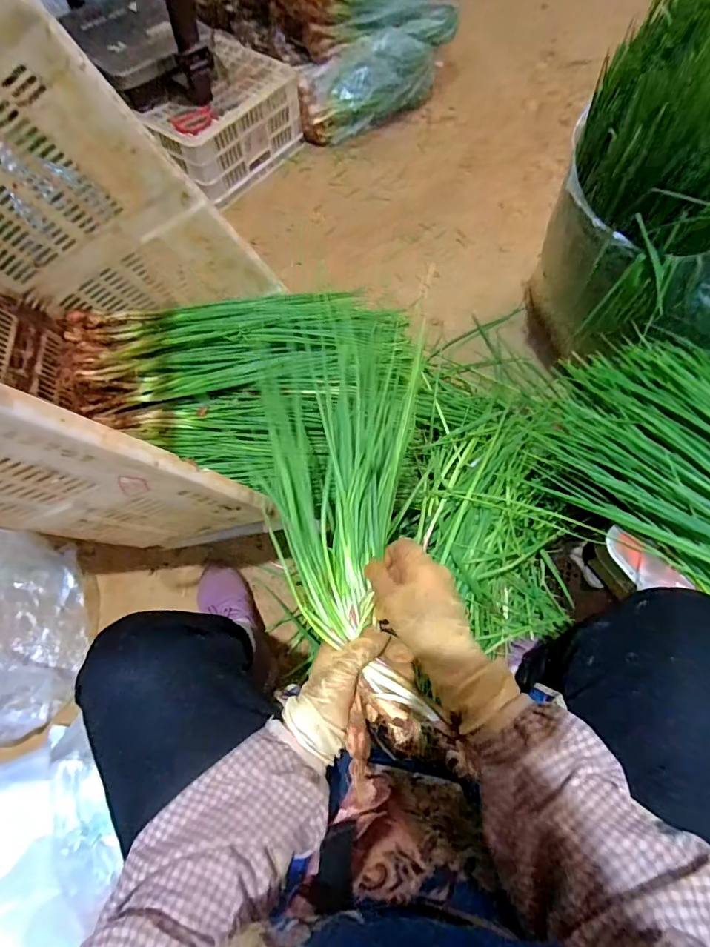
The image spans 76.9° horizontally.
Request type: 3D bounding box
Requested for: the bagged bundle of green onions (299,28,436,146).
[{"bbox_3d":[0.043,-1.148,1.310,0.462,0.172,0.131,-29,69,-11],"label":"bagged bundle of green onions"}]

